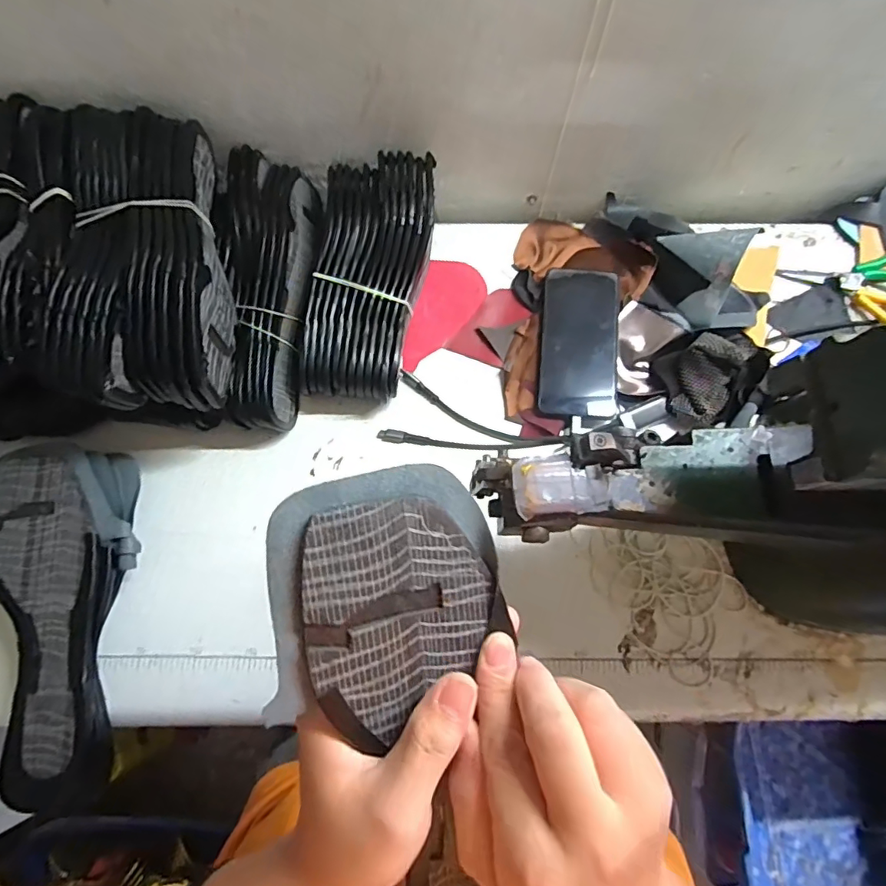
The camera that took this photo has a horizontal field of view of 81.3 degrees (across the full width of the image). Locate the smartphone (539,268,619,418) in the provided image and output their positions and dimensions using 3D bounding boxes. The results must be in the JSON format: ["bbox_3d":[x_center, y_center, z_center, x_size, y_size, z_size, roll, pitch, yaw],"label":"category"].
[{"bbox_3d":[0.140,-0.105,0.530,0.075,0.007,0.159,5,76,5],"label":"smartphone"}]

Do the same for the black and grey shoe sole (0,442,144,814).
[{"bbox_3d":[-0.333,0.142,0.435,0.125,0.041,0.278,0,74,0],"label":"black and grey shoe sole"}]

